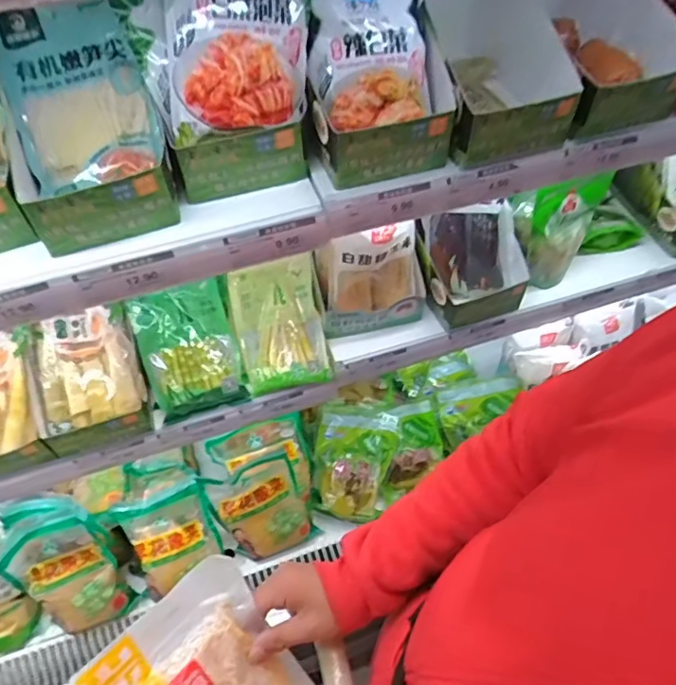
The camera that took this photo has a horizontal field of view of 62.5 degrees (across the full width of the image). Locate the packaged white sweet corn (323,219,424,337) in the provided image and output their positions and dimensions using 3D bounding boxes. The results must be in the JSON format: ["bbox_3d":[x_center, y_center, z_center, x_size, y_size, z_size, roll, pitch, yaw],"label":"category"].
[{"bbox_3d":[0.050,-0.091,0.798,0.145,0.180,0.040,-12,52,-5],"label":"packaged white sweet corn"}]

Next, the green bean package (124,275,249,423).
[{"bbox_3d":[-0.219,0.010,0.829,0.134,0.019,0.187,-17,91,-14],"label":"green bean package"}]

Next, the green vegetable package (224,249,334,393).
[{"bbox_3d":[-0.089,-0.025,0.857,0.134,0.042,0.192,-11,81,-2],"label":"green vegetable package"}]

